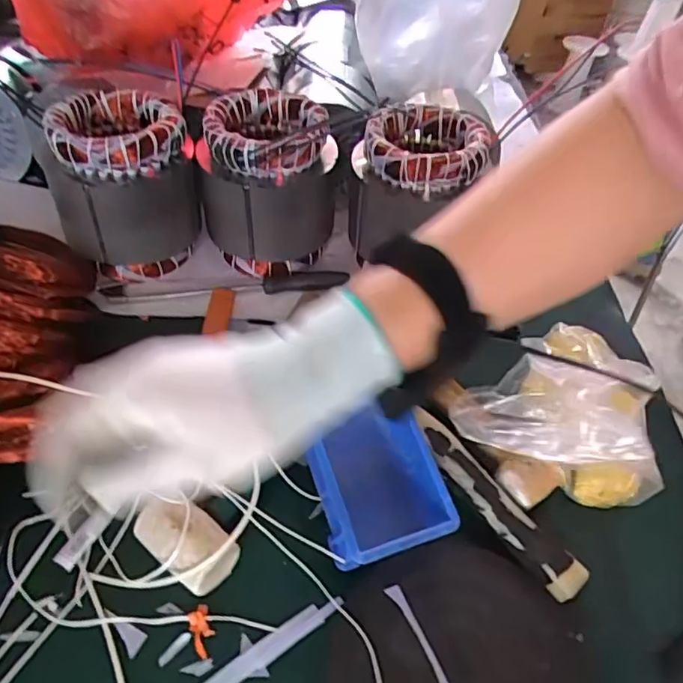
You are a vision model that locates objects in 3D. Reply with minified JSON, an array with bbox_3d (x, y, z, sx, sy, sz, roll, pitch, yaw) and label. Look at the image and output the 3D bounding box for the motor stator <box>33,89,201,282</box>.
[{"bbox_3d":[-0.252,-0.185,0.668,0.153,0.170,0.140,-12,51,-17],"label":"motor stator"}]

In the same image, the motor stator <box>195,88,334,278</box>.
[{"bbox_3d":[-0.089,-0.189,0.685,0.154,0.172,0.143,-4,49,-10],"label":"motor stator"}]

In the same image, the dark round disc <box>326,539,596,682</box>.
[{"bbox_3d":[0.089,0.248,0.421,0.192,0.016,0.187,3,48,-4],"label":"dark round disc"}]

